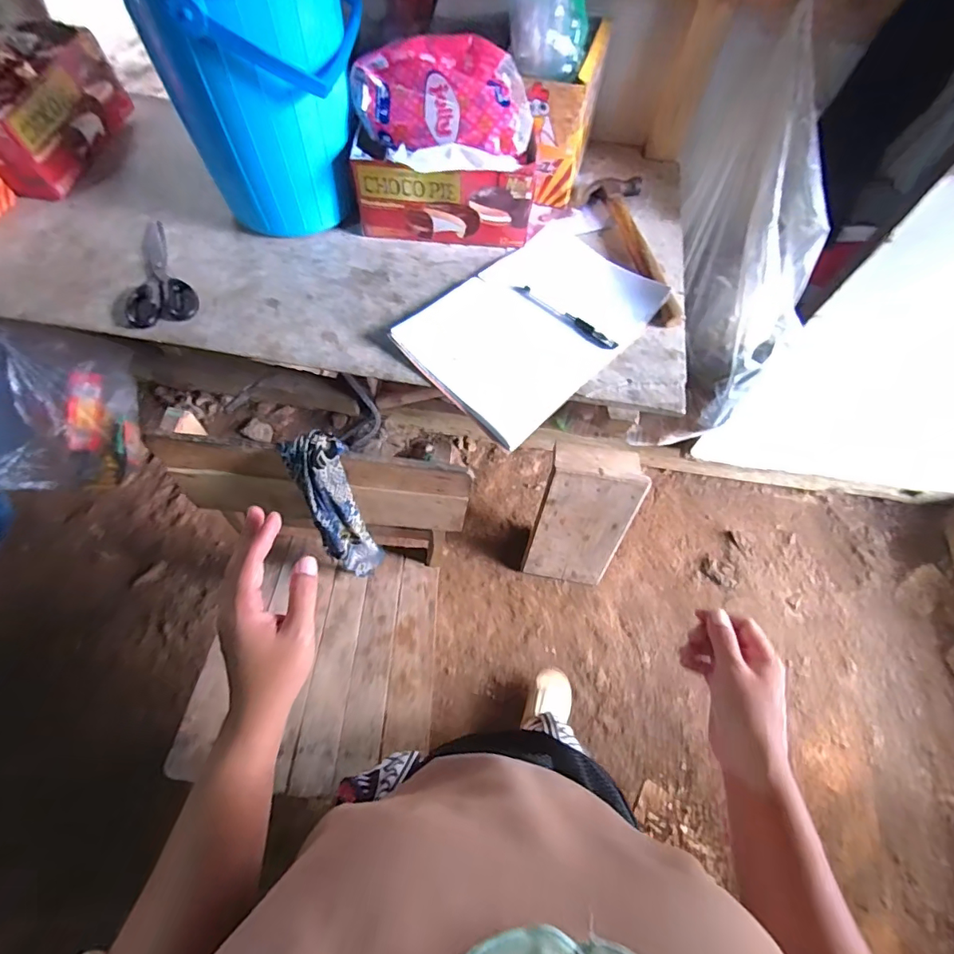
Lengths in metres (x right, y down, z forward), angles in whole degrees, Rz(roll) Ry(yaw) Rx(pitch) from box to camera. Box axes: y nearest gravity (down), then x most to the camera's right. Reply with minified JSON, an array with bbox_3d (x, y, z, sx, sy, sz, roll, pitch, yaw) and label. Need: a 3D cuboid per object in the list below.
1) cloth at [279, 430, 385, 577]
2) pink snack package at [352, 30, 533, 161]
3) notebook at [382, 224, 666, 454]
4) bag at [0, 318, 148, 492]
[{"bbox_3d":[-0.195,0.059,0.693,0.075,0.334,0.075,-18,66,-12],"label":"cloth"},{"bbox_3d":[-0.041,-0.451,0.572,0.209,0.086,0.104,-5,64,-6],"label":"pink snack package"},{"bbox_3d":[0.077,-0.204,0.621,0.213,0.015,0.315,43,72,13],"label":"notebook"},{"bbox_3d":[-0.686,-0.104,0.777,0.111,0.283,0.307,27,65,10],"label":"bag"}]

